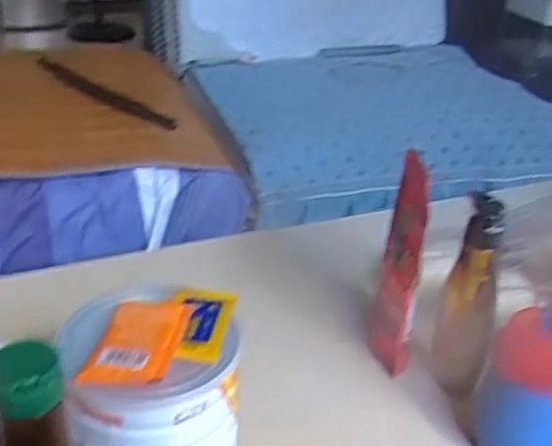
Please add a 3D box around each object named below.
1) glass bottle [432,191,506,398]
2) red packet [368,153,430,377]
[{"bbox_3d":[0.185,0.072,0.635,0.050,0.194,0.052,11,31,14],"label":"glass bottle"},{"bbox_3d":[0.127,0.037,0.683,0.037,0.199,0.108,9,30,9],"label":"red packet"}]

